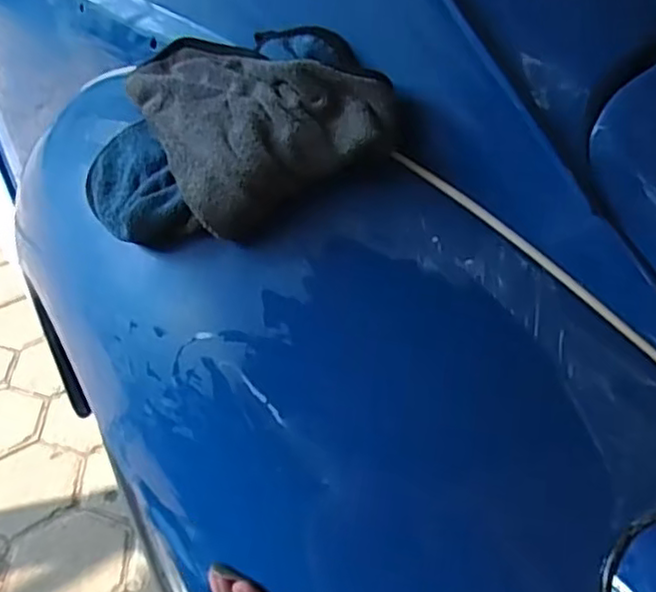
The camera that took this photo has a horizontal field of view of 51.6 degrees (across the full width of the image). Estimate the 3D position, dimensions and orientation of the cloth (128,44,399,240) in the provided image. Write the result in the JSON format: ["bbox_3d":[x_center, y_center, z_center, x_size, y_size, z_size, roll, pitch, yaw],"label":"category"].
[{"bbox_3d":[-0.066,-0.134,0.476,0.135,0.064,0.219,-20,37,-27],"label":"cloth"}]

